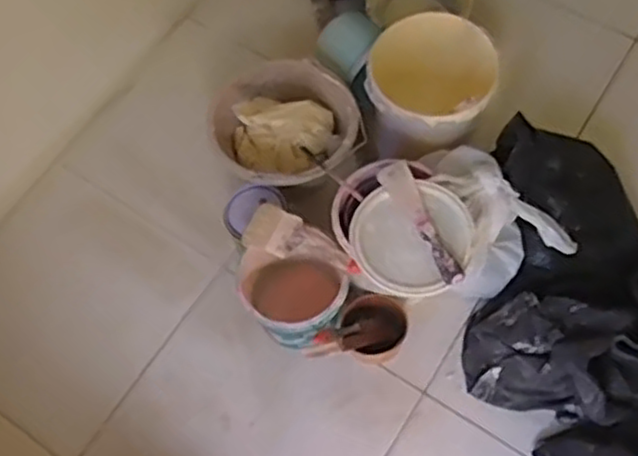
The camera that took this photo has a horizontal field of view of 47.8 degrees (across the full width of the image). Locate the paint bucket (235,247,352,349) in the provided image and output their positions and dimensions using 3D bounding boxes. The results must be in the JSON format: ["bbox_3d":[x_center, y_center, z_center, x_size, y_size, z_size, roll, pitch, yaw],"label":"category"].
[{"bbox_3d":[-0.046,0.109,1.127,0.172,0.135,0.138,31,70,17],"label":"paint bucket"}]

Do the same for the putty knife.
[{"bbox_3d":[0.146,-0.008,1.031,0.046,0.021,0.197,-24,65,-8],"label":"putty knife"}]

